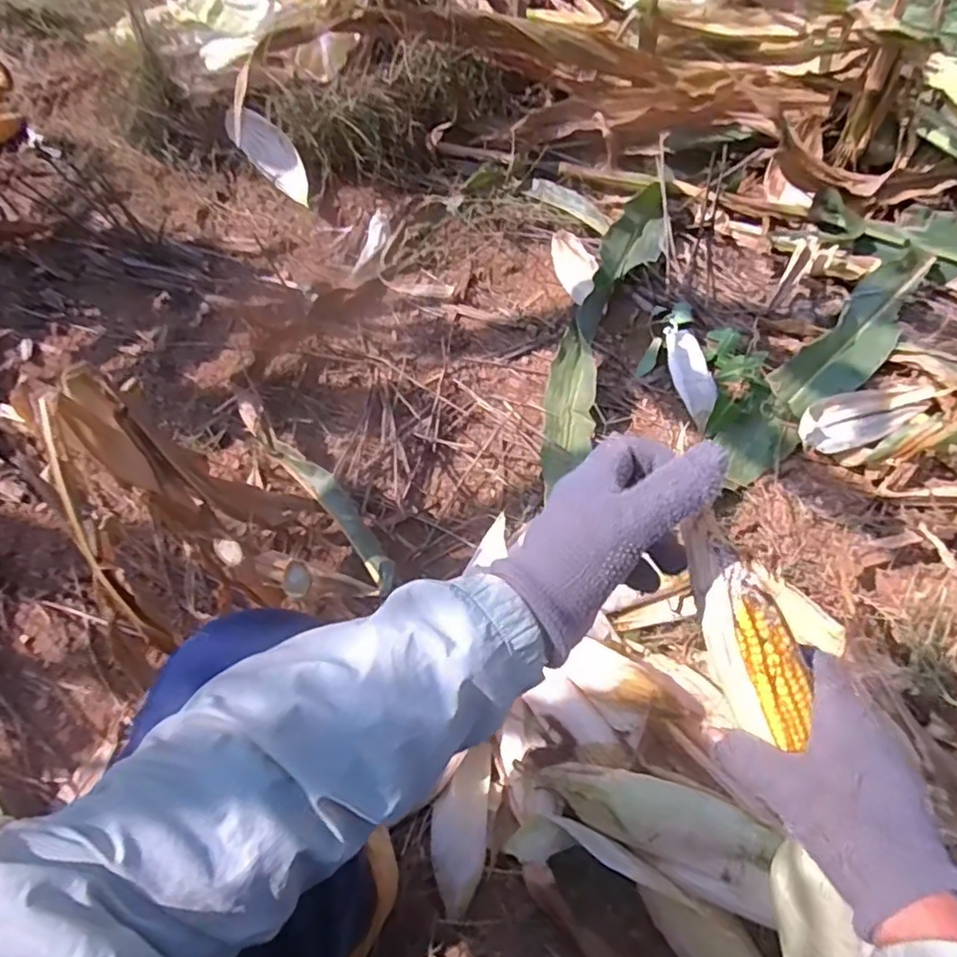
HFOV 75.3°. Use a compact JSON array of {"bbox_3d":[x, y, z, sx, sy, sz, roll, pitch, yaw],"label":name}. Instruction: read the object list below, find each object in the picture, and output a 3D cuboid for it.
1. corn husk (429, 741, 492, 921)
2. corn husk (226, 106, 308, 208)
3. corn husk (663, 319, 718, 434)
[{"bbox_3d":[-0.018,0.357,0.644,0.057,0.014,0.158,9,42,6],"label":"corn husk"},{"bbox_3d":[-0.352,-0.553,1.068,0.066,0.170,0.059,5,55,50],"label":"corn husk"},{"bbox_3d":[0.316,-0.152,0.927,0.060,0.051,0.163,-9,64,-3],"label":"corn husk"}]

